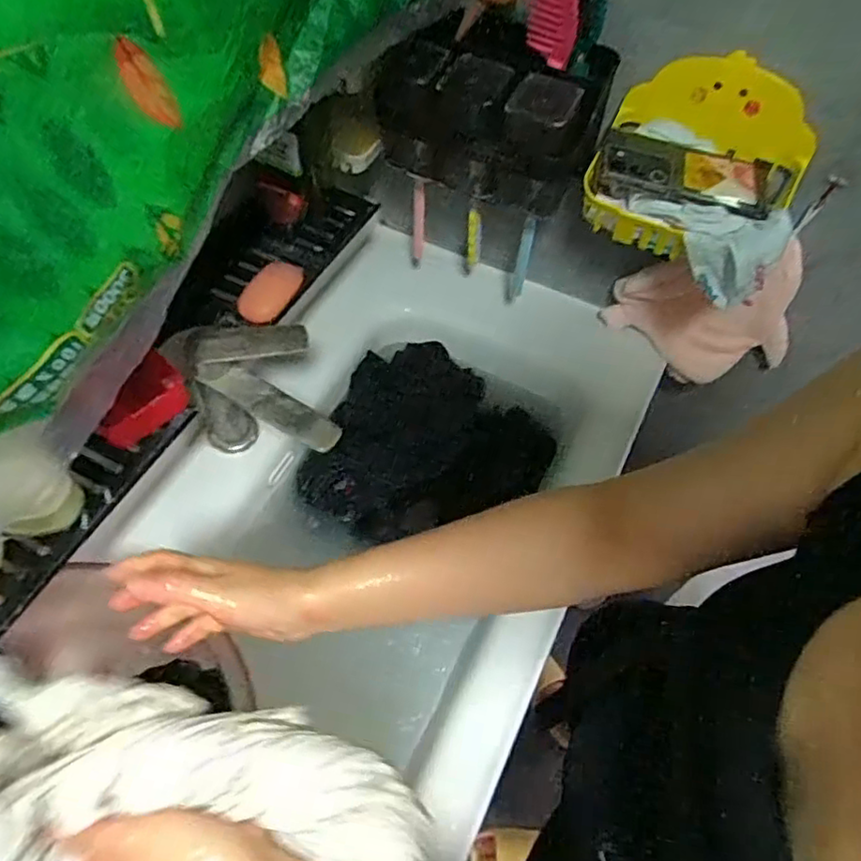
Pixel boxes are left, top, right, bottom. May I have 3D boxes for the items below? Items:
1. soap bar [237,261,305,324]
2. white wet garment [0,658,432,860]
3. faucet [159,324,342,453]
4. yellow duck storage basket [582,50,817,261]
[{"bbox_3d":[-0.167,-0.154,0.682,0.043,0.020,0.091,25,60,13],"label":"soap bar"},{"bbox_3d":[-0.141,0.193,0.349,0.277,0.052,0.097,9,58,2],"label":"white wet garment"},{"bbox_3d":[-0.174,-0.024,0.693,0.191,0.171,0.074,23,59,12],"label":"faucet"},{"bbox_3d":[0.260,-0.257,0.619,0.193,0.146,0.118,21,59,11],"label":"yellow duck storage basket"}]

